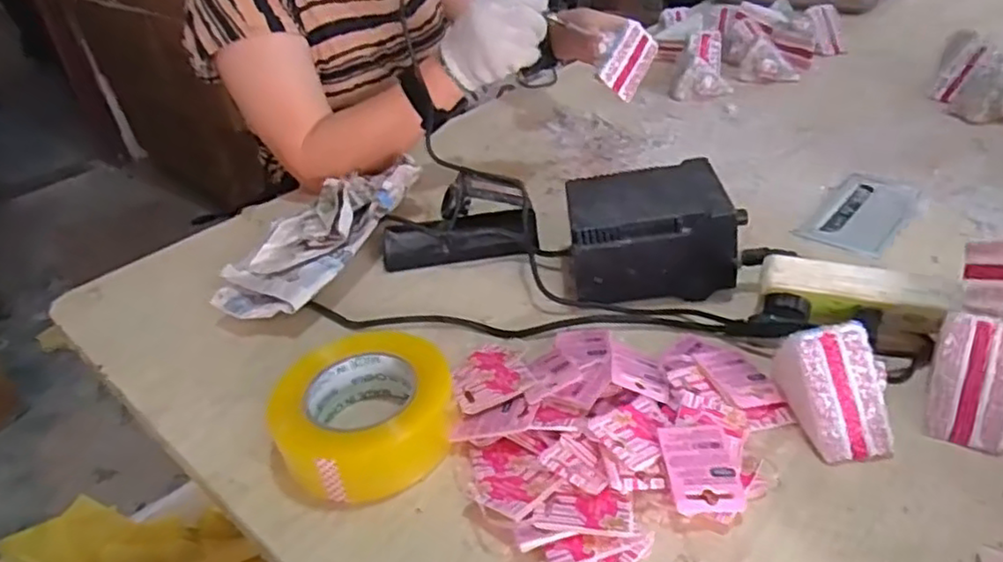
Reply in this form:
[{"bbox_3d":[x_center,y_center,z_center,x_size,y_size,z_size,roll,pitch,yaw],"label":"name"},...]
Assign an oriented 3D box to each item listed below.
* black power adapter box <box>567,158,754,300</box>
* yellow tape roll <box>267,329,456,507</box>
[{"bbox_3d":[0.138,-0.047,0.637,0.151,0.087,0.120,-3,34,5],"label":"black power adapter box"},{"bbox_3d":[-0.102,0.096,0.512,0.129,0.045,0.128,-5,34,3],"label":"yellow tape roll"}]

